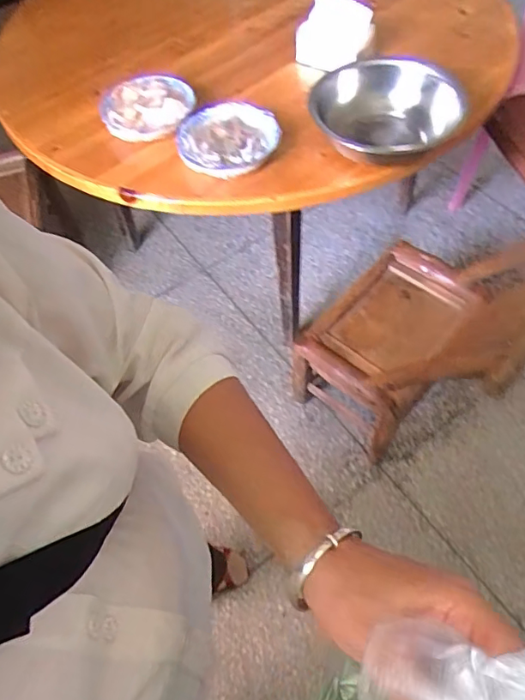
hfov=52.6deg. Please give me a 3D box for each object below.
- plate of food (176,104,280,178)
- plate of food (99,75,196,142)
[{"bbox_3d":[-0.061,-0.380,0.954,0.173,0.034,0.157,14,60,12],"label":"plate of food"},{"bbox_3d":[-0.223,-0.469,1.016,0.170,0.023,0.169,-2,58,3],"label":"plate of food"}]

